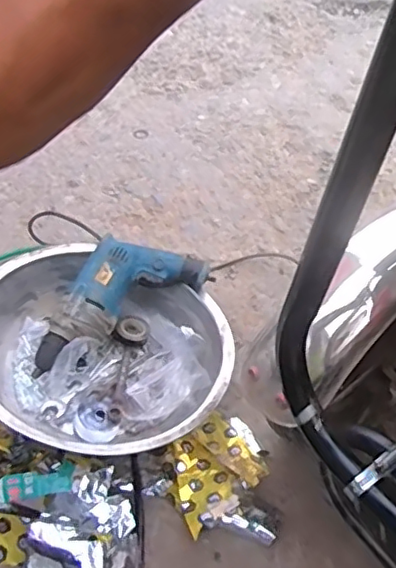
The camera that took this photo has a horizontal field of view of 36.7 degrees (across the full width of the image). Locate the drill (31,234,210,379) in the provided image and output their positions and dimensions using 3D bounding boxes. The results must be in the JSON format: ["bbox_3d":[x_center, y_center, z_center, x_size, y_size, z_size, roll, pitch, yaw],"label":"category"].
[{"bbox_3d":[-0.138,0.012,0.935,0.294,0.086,0.125,-25,53,-25],"label":"drill"}]

